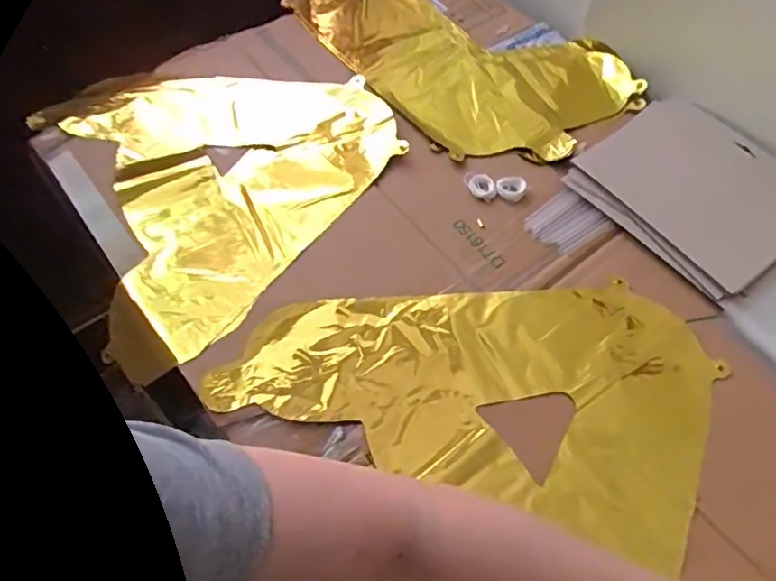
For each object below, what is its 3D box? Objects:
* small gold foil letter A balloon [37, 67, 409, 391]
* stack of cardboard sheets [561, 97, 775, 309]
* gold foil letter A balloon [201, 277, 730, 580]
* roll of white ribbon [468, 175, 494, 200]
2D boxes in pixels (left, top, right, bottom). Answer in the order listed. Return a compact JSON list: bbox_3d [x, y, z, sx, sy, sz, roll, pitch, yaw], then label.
[{"bbox_3d":[-0.165,-0.128,0.599,0.346,0.038,0.377,-27,61,-9],"label":"small gold foil letter A balloon"},{"bbox_3d":[0.303,-0.100,0.560,0.183,0.022,0.196,-34,65,-18],"label":"stack of cardboard sheets"},{"bbox_3d":[0.099,0.108,0.446,0.335,0.022,0.381,-34,65,-18],"label":"gold foil letter A balloon"},{"bbox_3d":[0.094,-0.104,0.570,0.026,0.008,0.027,0,60,0],"label":"roll of white ribbon"}]

